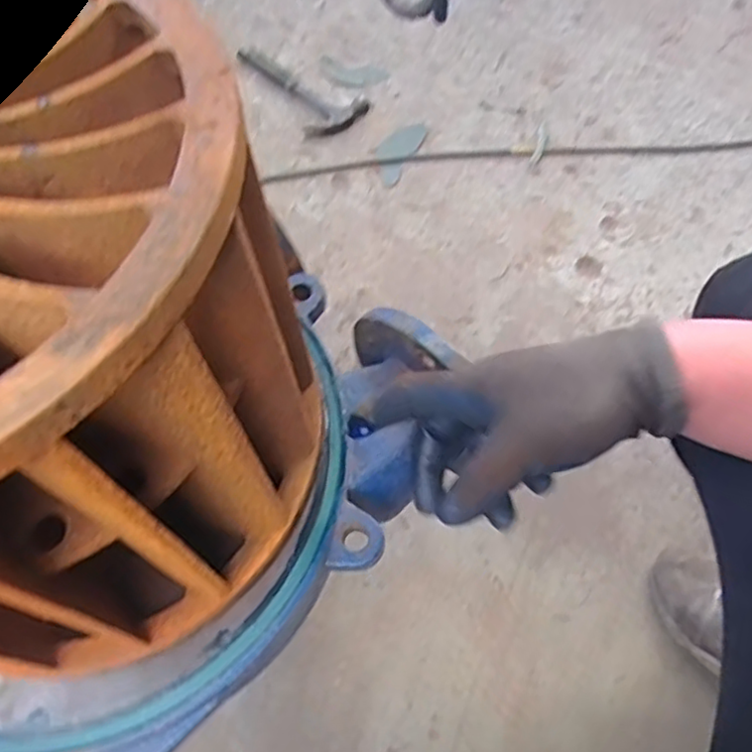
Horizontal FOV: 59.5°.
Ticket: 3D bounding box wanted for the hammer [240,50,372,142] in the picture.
[{"bbox_3d":[-0.150,-0.581,1.297,0.129,0.024,0.306,-31,64,-12],"label":"hammer"}]

